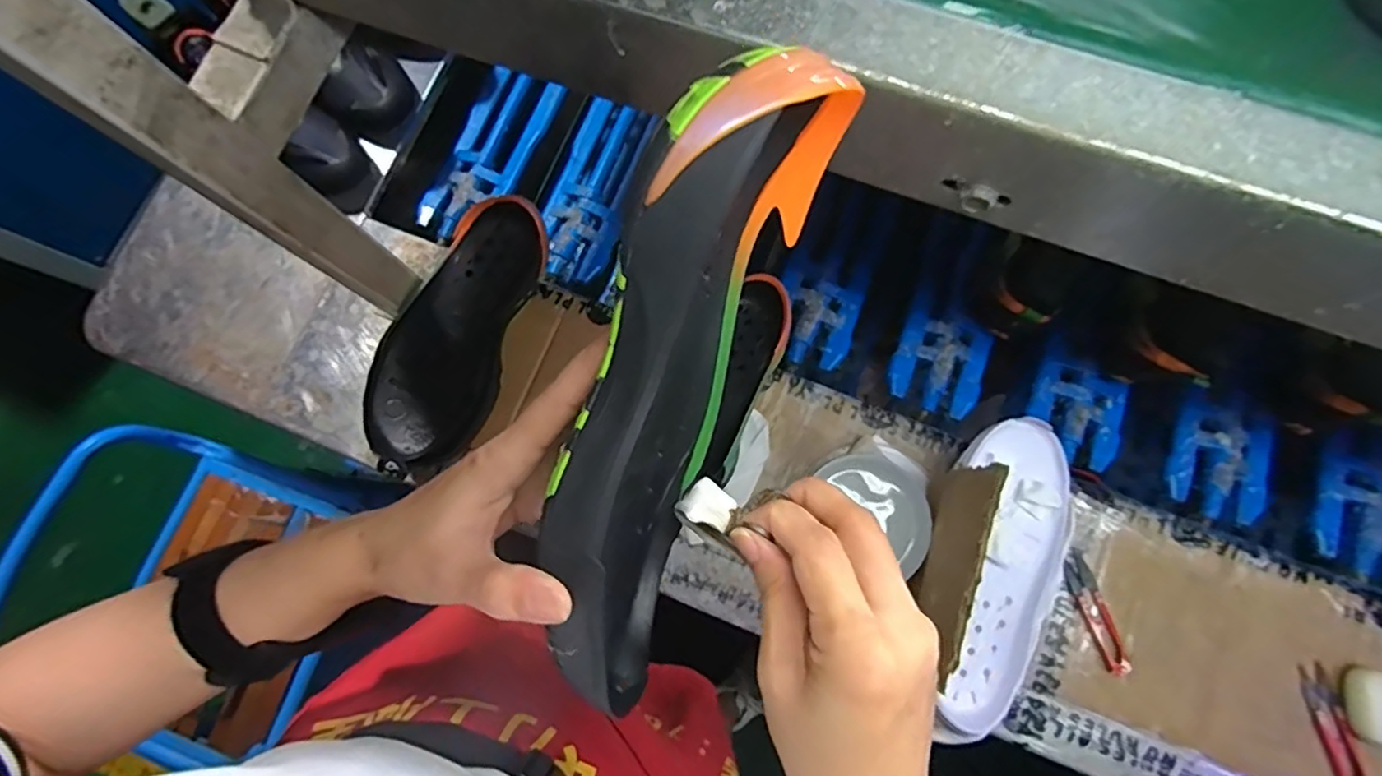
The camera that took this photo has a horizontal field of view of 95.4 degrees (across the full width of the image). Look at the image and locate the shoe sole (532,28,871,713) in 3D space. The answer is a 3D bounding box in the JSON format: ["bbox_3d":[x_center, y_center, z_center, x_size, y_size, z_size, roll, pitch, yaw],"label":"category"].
[{"bbox_3d":[-0.005,0.002,0.255,0.054,0.111,0.252,19,109,5],"label":"shoe sole"}]

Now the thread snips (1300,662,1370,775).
[{"bbox_3d":[0.538,0.288,0.525,0.028,0.004,0.104,-14,81,1],"label":"thread snips"}]

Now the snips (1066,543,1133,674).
[{"bbox_3d":[0.355,0.197,0.550,0.024,0.009,0.103,-18,81,0],"label":"snips"}]

